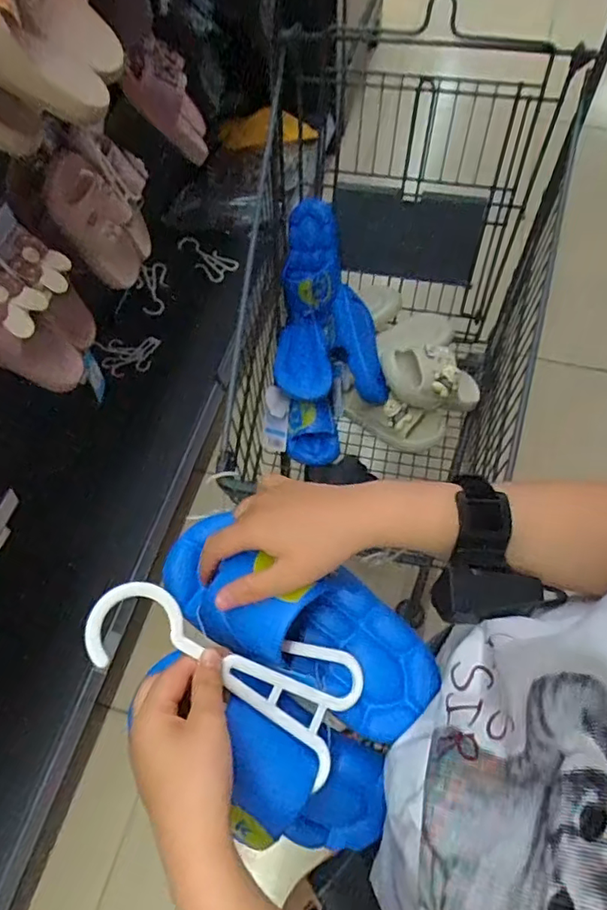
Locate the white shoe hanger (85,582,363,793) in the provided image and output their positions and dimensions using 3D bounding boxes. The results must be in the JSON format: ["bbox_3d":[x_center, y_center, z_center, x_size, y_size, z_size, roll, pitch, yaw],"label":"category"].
[{"bbox_3d":[-0.050,0.146,0.379,0.194,0.012,0.082,30,63,-15],"label":"white shoe hanger"}]

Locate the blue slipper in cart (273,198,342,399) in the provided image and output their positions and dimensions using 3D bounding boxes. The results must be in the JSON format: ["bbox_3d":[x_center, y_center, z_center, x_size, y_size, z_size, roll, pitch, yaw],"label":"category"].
[{"bbox_3d":[0.009,-0.266,1.000,0.101,0.106,0.334,4,85,4],"label":"blue slipper in cart"}]

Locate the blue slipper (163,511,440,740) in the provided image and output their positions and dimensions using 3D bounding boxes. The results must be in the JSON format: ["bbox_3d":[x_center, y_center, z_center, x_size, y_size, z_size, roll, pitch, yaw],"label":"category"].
[{"bbox_3d":[0.001,0.121,0.412,0.222,0.072,0.093,28,65,0],"label":"blue slipper"}]

